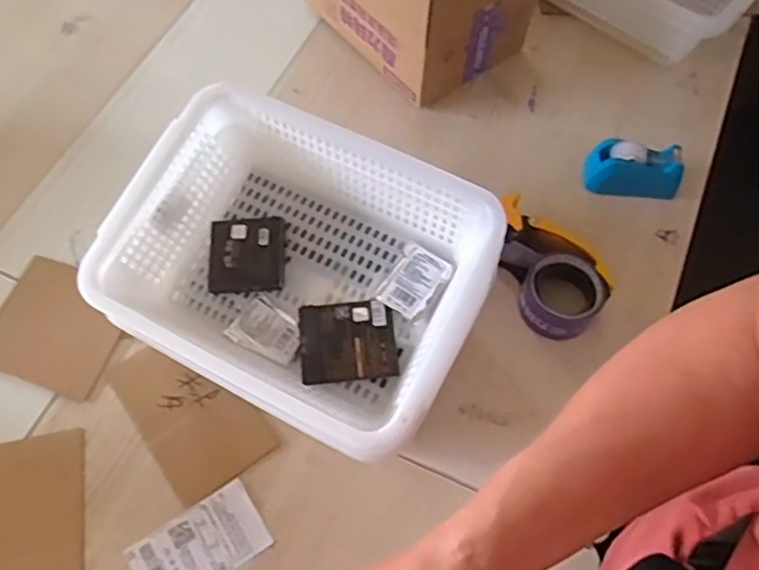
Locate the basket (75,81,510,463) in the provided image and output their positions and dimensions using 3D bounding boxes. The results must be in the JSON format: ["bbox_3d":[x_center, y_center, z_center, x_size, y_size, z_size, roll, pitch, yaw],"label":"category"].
[{"bbox_3d":[-0.084,-0.014,0.660,0.349,0.134,0.255,26,65,12],"label":"basket"}]

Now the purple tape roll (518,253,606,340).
[{"bbox_3d":[0.210,0.018,0.773,0.088,0.061,0.089,0,63,-1],"label":"purple tape roll"}]

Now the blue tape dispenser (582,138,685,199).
[{"bbox_3d":[0.329,-0.149,0.854,0.119,0.059,0.062,13,63,6],"label":"blue tape dispenser"}]

